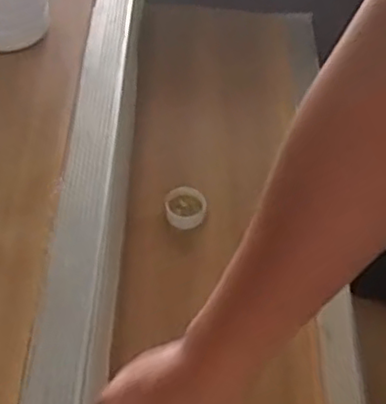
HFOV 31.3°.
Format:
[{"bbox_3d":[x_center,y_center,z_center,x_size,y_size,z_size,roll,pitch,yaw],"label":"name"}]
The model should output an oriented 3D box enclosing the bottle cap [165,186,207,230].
[{"bbox_3d":[-0.009,0.006,0.843,0.048,0.015,0.052,2,52,-2],"label":"bottle cap"}]

